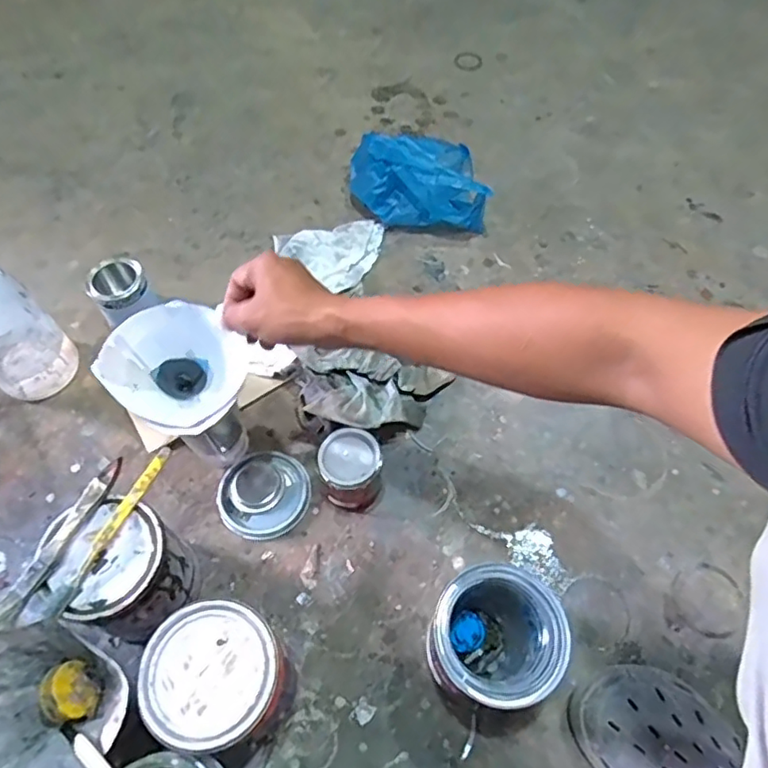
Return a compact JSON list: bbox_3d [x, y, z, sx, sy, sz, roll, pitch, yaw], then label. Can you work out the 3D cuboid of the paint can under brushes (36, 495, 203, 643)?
[{"bbox_3d":[-0.239,0.177,0.565,0.095,0.141,0.102,0,59,0],"label":"paint can under brushes"}]

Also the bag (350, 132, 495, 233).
[{"bbox_3d":[0.049,-0.305,0.871,0.208,0.115,0.104,5,59,3],"label":"bag"}]

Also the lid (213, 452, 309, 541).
[{"bbox_3d":[-0.137,0.127,0.675,0.100,0.017,0.098,0,59,0],"label":"lid"}]

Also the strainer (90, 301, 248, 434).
[{"bbox_3d":[-0.189,-0.011,0.555,0.107,0.084,0.114,-1,63,1],"label":"strainer"}]

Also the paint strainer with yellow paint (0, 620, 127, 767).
[{"bbox_3d":[-0.265,0.257,0.461,0.116,0.060,0.117,0,59,0],"label":"paint strainer with yellow paint"}]

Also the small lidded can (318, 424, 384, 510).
[{"bbox_3d":[-0.038,0.096,0.651,0.069,0.073,0.074,-13,61,-9],"label":"small lidded can"}]

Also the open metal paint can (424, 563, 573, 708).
[{"bbox_3d":[0.099,0.232,0.541,0.106,0.131,0.106,0,59,0],"label":"open metal paint can"}]

